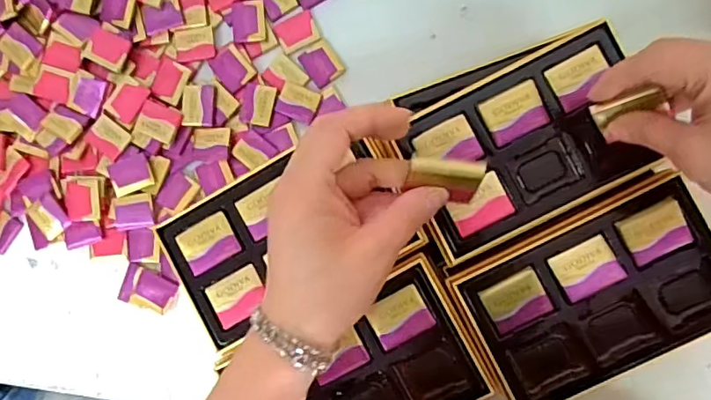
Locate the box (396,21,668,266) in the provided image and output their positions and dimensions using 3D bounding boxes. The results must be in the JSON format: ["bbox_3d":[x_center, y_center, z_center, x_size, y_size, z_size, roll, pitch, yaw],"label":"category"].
[{"bbox_3d":[0.114,-0.036,0.368,0.154,0.020,0.101,-26,85,4],"label":"box"}]

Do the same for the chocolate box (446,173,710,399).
[{"bbox_3d":[0.156,0.062,0.358,0.160,0.027,0.099,-27,85,4],"label":"chocolate box"}]

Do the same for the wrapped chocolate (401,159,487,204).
[{"bbox_3d":[0.047,-0.010,0.287,0.037,0.007,0.024,5,122,-6],"label":"wrapped chocolate"}]

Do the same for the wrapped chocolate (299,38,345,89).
[{"bbox_3d":[-0.032,-0.131,0.527,0.033,0.004,0.039,-35,84,3],"label":"wrapped chocolate"}]

